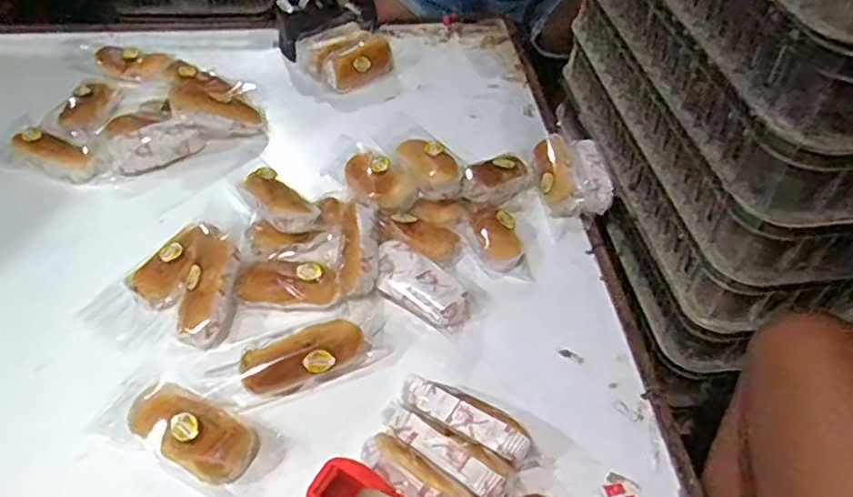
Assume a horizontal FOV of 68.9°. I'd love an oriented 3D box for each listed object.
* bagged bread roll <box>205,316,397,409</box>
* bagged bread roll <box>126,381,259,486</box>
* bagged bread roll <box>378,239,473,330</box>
[{"bbox_3d":[-0.148,0.126,0.717,0.205,0.064,0.062,-15,50,-15],"label":"bagged bread roll"},{"bbox_3d":[-0.252,0.197,0.673,0.144,0.048,0.074,20,50,16],"label":"bagged bread roll"},{"bbox_3d":[-0.006,0.052,0.803,0.143,0.049,0.077,30,53,25],"label":"bagged bread roll"}]

